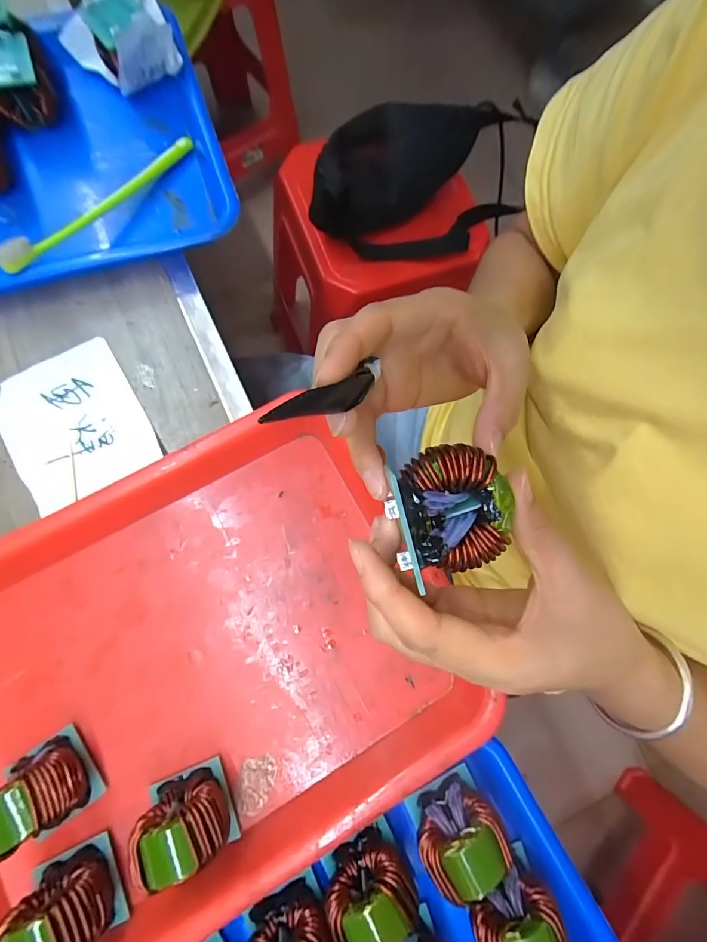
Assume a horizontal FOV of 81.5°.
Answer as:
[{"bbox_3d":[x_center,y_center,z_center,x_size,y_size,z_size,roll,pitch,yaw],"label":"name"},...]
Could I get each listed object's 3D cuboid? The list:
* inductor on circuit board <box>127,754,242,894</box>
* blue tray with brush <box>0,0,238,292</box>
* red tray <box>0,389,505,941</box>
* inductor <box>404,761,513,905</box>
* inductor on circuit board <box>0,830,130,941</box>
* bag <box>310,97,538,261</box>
[{"bbox_3d":[-0.095,0.205,0.235,0.048,0.050,0.045,-20,79,-7],"label":"inductor on circuit board"},{"bbox_3d":[-0.278,-0.258,0.331,0.320,0.055,0.257,-19,80,-8],"label":"blue tray with brush"},{"bbox_3d":[-0.113,0.126,0.257,0.320,0.048,0.249,-29,81,-10],"label":"red tray"},{"bbox_3d":[0.061,0.212,0.239,0.048,0.046,0.038,-25,80,-8],"label":"inductor"},{"bbox_3d":[-0.158,0.243,0.223,0.046,0.047,0.046,-20,79,-7],"label":"inductor on circuit board"},{"bbox_3d":[0.094,-0.413,0.586,0.290,0.117,0.153,2,78,-4],"label":"bag"}]

